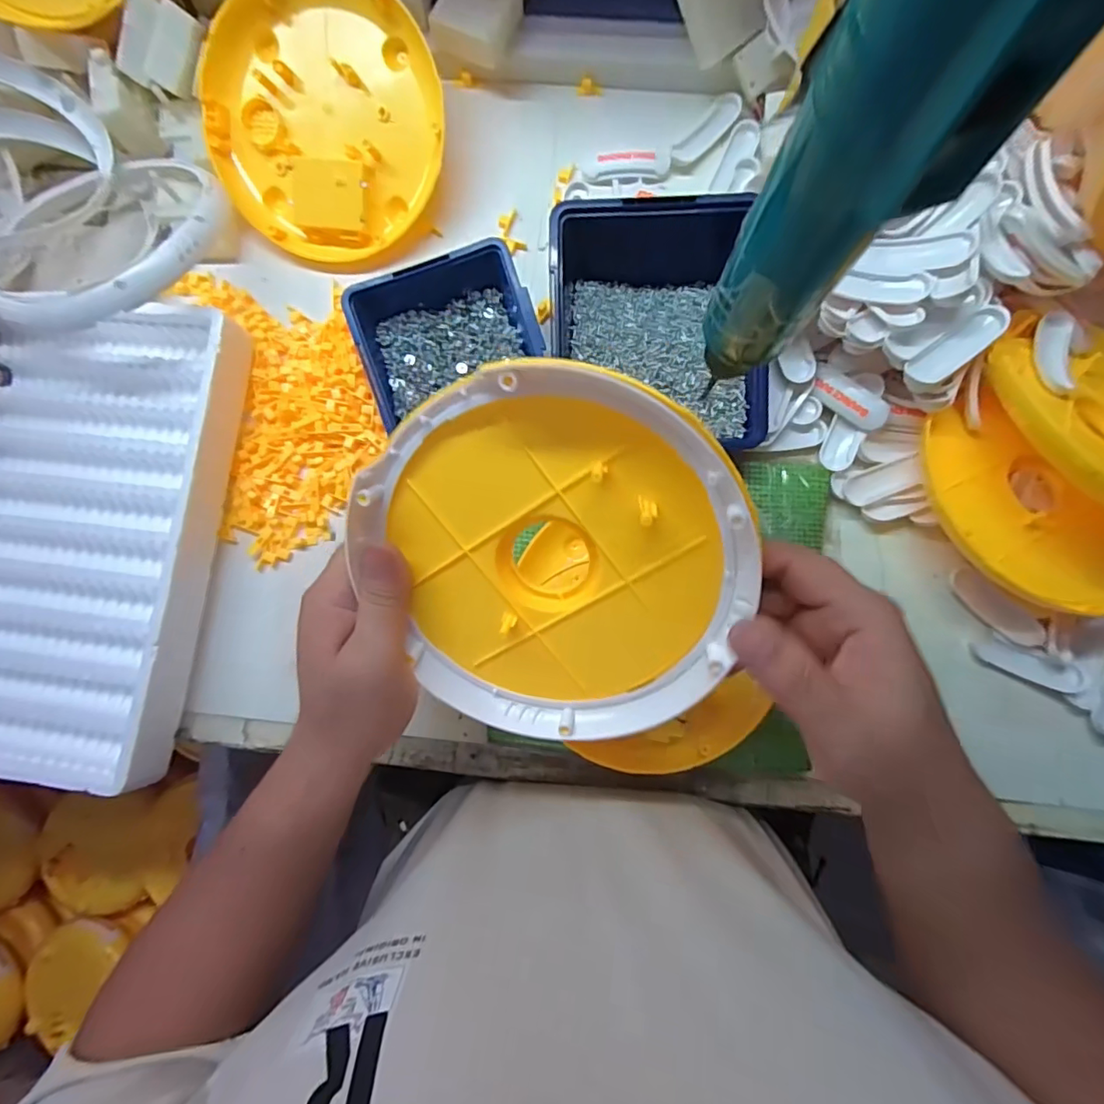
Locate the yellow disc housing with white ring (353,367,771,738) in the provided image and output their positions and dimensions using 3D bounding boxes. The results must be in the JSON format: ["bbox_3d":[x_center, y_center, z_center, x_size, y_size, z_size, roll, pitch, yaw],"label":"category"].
[{"bbox_3d":[0.005,0.008,0.254,0.167,0.034,0.183,5,117,9],"label":"yellow disc housing with white ring"}]

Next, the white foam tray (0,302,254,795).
[{"bbox_3d":[-0.379,-0.016,0.388,0.267,0.042,0.336,4,84,3],"label":"white foam tray"}]

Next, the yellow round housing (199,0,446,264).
[{"bbox_3d":[-0.169,-0.325,0.412,0.185,0.042,0.185,1,106,4],"label":"yellow round housing"}]

